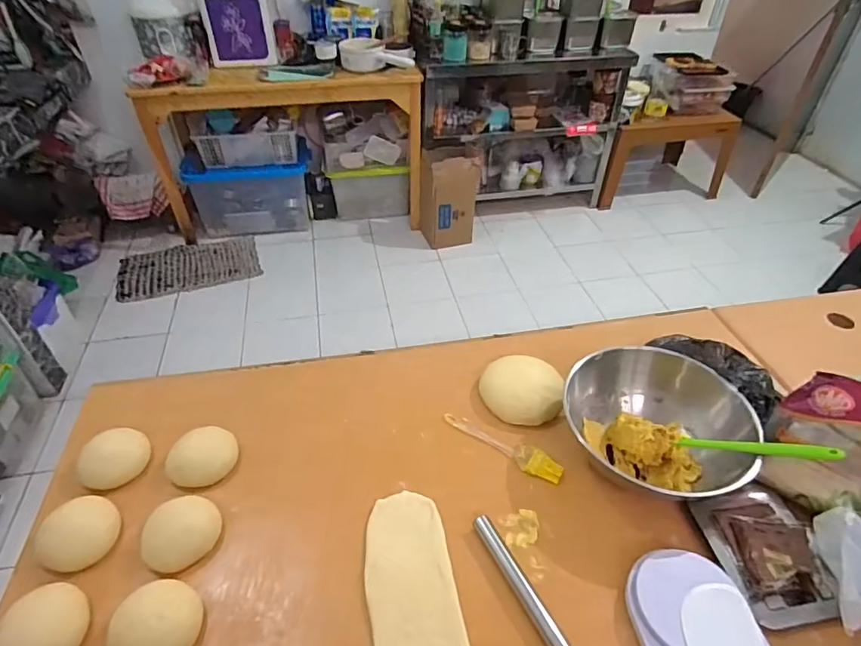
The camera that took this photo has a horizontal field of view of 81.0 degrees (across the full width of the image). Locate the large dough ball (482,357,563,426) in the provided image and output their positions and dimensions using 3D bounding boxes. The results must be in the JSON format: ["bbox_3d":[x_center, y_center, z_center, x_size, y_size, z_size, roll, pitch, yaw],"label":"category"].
[{"bbox_3d":[0.155,0.113,0.863,0.140,0.056,0.122,8,42,7],"label":"large dough ball"}]

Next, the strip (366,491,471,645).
[{"bbox_3d":[-0.015,0.362,0.603,0.110,0.012,0.332,-6,41,-9],"label":"strip"}]

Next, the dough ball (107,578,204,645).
[{"bbox_3d":[-0.321,0.344,0.584,0.098,0.055,0.091,1,42,-1],"label":"dough ball"}]

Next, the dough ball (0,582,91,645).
[{"bbox_3d":[-0.448,0.353,0.581,0.082,0.038,0.098,5,42,4],"label":"dough ball"}]

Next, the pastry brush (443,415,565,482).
[{"bbox_3d":[0.114,0.190,0.799,0.199,0.016,0.043,27,48,26],"label":"pastry brush"}]

